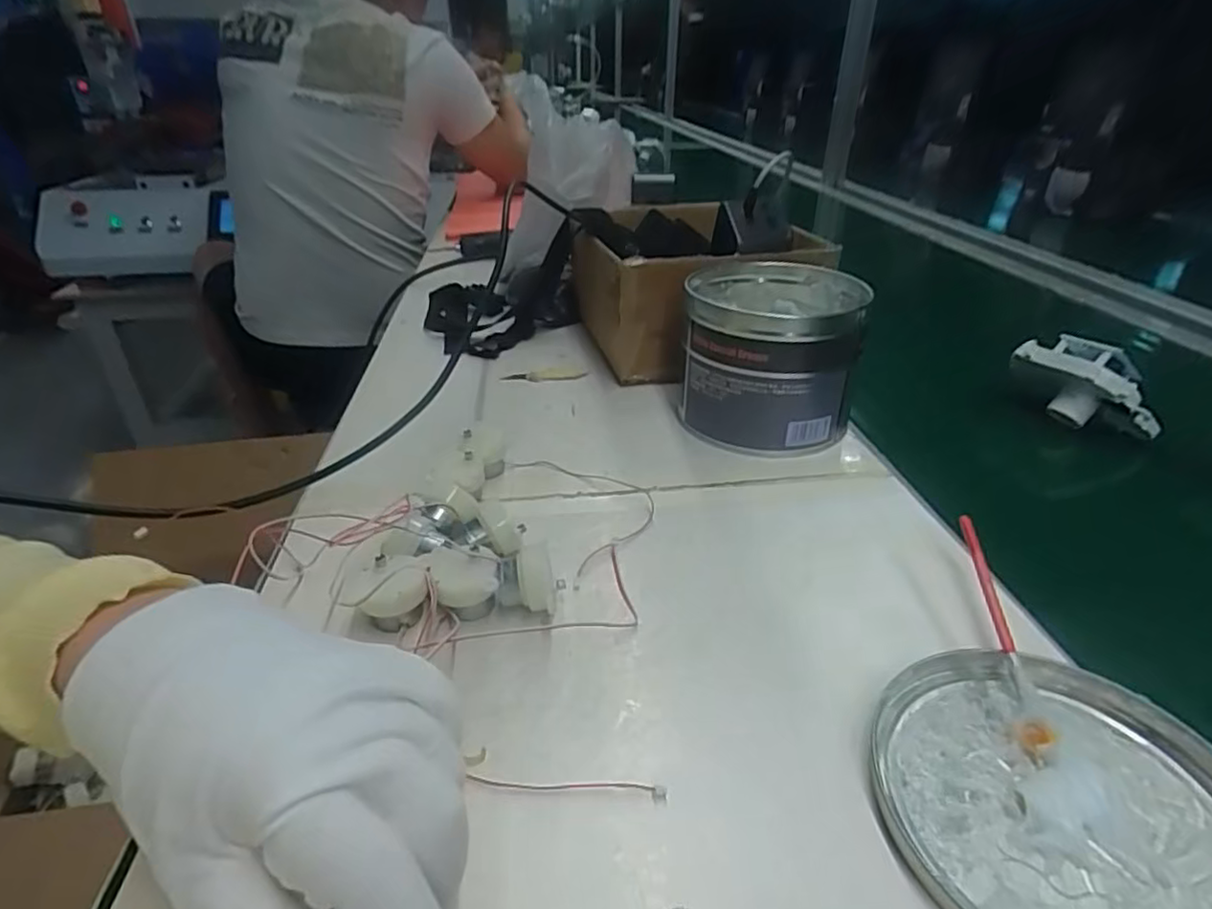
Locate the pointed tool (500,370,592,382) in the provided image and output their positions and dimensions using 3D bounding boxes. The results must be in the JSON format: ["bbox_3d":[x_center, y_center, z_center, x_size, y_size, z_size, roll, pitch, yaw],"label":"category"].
[{"bbox_3d":[-0.054,-0.069,0.564,0.075,0.008,0.014,0,31,-2],"label":"pointed tool"}]

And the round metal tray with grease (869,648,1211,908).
[{"bbox_3d":[0.168,0.126,0.236,0.127,0.014,0.126,1,31,-1],"label":"round metal tray with grease"}]

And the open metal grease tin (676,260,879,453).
[{"bbox_3d":[0.120,-0.074,0.483,0.122,0.101,0.129,10,32,14],"label":"open metal grease tin"}]

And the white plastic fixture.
[{"bbox_3d":[0.364,-0.050,0.496,0.102,0.063,0.045,23,37,32],"label":"white plastic fixture"}]

